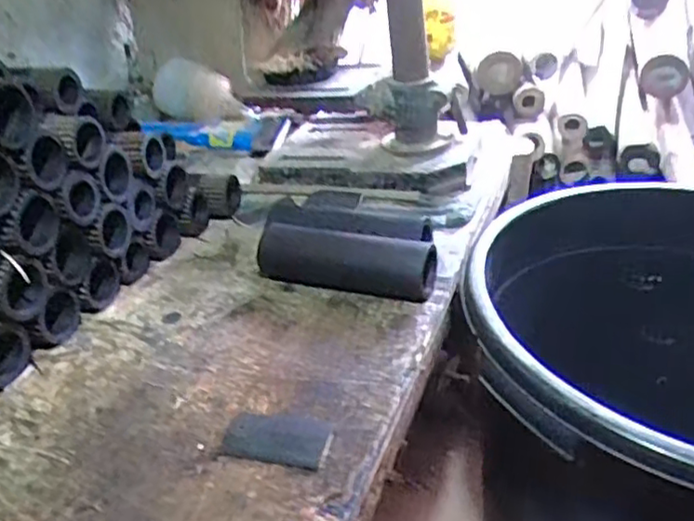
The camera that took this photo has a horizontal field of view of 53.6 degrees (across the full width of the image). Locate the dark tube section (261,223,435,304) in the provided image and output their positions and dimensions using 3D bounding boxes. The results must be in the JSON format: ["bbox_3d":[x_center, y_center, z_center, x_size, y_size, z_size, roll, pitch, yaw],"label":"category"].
[{"bbox_3d":[-0.004,0.001,0.696,0.188,0.054,0.047,10,32,23],"label":"dark tube section"}]

